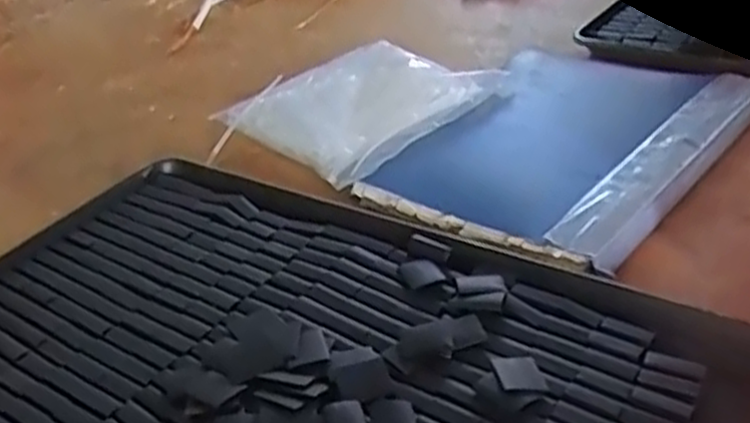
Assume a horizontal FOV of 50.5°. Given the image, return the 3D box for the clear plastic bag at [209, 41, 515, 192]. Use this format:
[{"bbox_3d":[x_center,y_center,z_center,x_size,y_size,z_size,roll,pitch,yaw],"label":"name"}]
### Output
[{"bbox_3d":[-0.016,-0.107,0.769,0.205,0.033,0.205,-32,41,-32],"label":"clear plastic bag"}]

